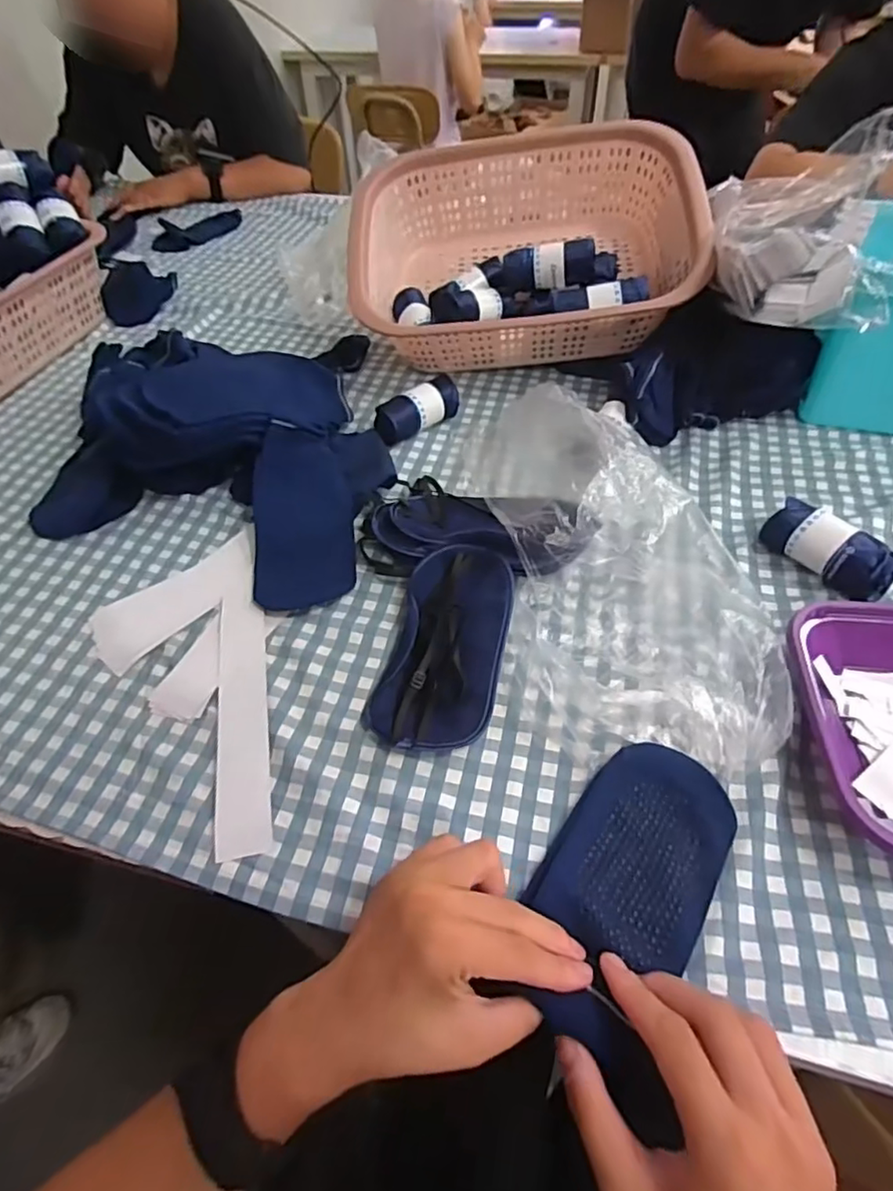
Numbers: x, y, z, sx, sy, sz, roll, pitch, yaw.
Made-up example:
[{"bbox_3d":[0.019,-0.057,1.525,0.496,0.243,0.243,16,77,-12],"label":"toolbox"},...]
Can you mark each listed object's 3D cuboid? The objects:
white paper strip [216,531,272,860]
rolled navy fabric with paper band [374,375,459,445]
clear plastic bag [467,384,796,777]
[{"bbox_3d":[-0.153,0.055,0.451,0.034,0.004,0.277,-11,51,-7],"label":"white paper strip"},{"bbox_3d":[-0.031,-0.193,0.631,0.097,0.045,0.039,-33,57,-23],"label":"rolled navy fabric with paper band"},{"bbox_3d":[0.133,-0.055,0.496,0.181,0.064,0.418,-7,50,-4],"label":"clear plastic bag"}]

